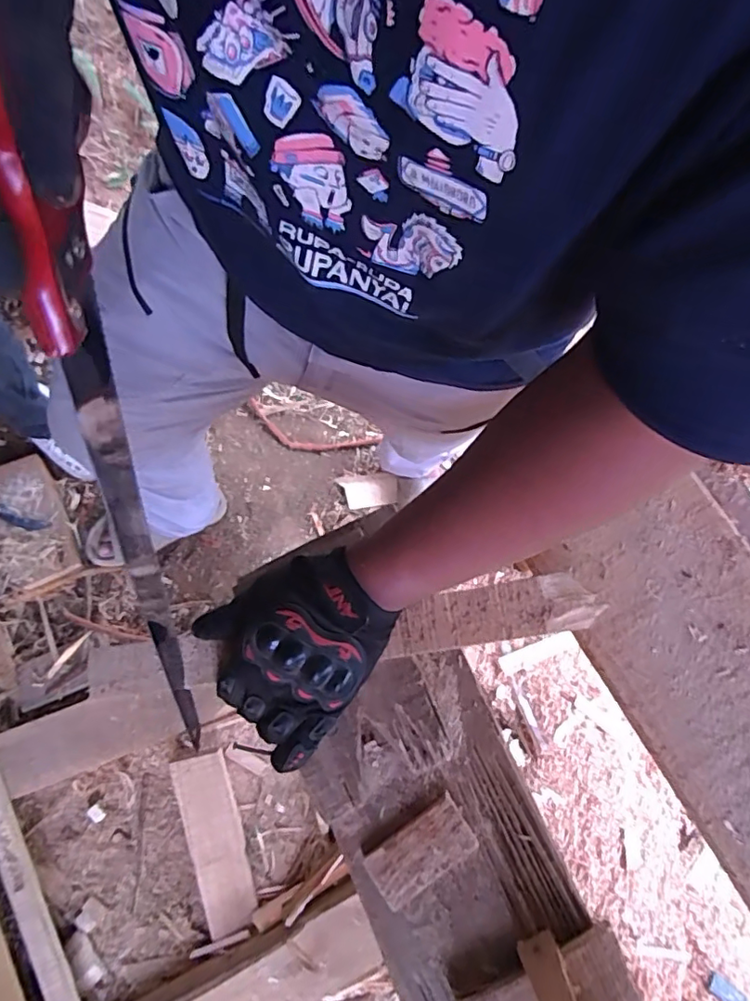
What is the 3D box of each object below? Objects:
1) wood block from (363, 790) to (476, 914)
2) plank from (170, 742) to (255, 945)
[{"bbox_3d":[0.035,0.271,0.428,0.083,0.013,0.046,-32,75,-8],"label":"wood block"},{"bbox_3d":[-0.291,0.622,1.007,0.091,0.019,0.307,-14,84,-17],"label":"plank"}]

